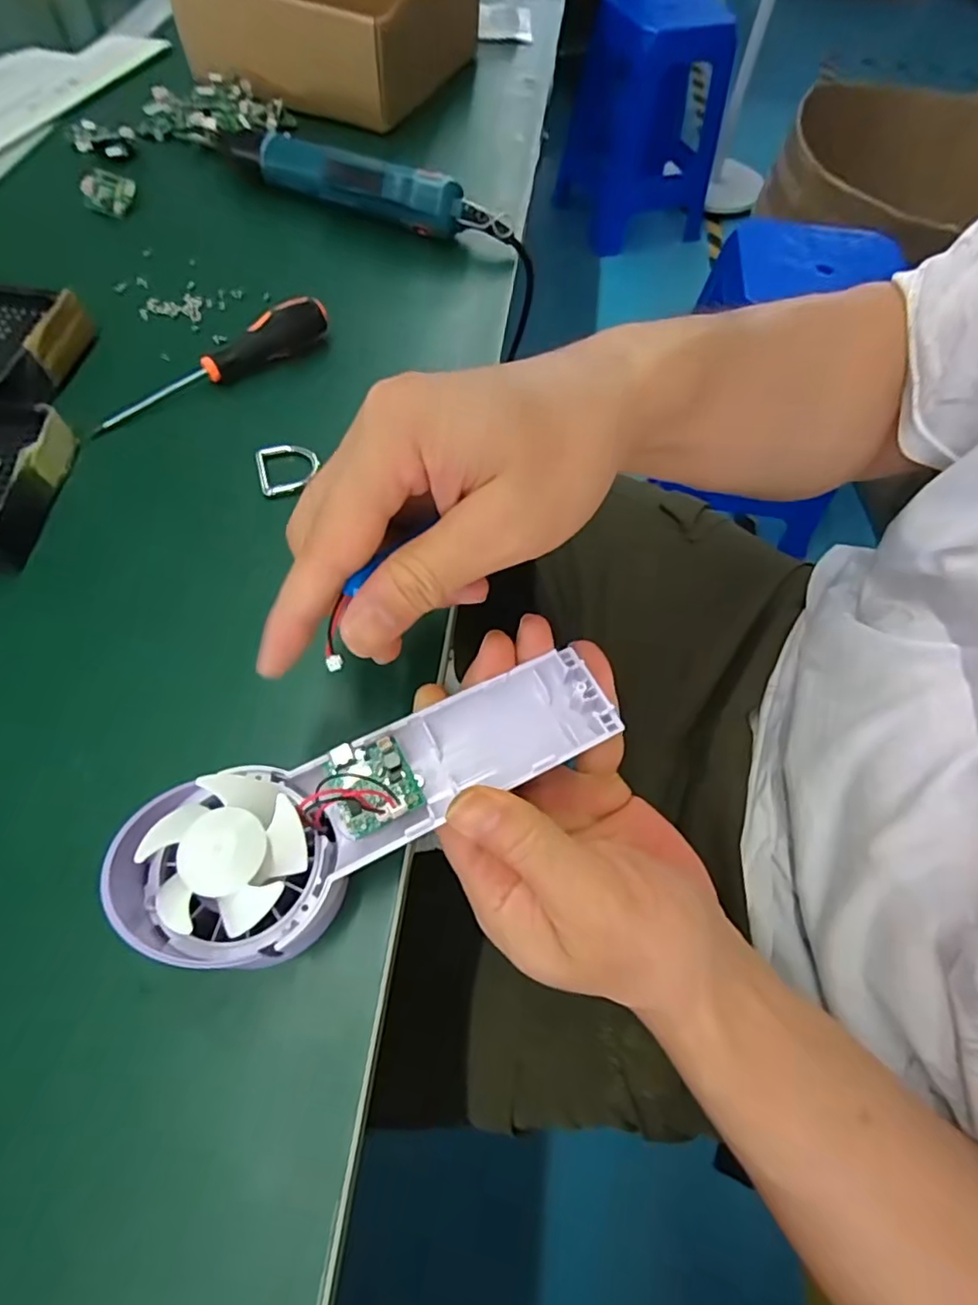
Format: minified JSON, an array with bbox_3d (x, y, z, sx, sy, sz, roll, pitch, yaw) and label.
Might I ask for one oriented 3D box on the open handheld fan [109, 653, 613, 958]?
[{"bbox_3d":[-0.036,0.049,0.211,0.174,0.030,0.058,-23,65,-23],"label":"open handheld fan"}]

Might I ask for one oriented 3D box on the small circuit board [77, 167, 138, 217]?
[{"bbox_3d":[-0.271,-0.327,0.424,0.033,0.007,0.030,19,94,-6],"label":"small circuit board"}]

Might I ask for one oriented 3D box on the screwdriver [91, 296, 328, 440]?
[{"bbox_3d":[-0.155,-0.164,0.339,0.143,0.023,0.020,-36,70,-20],"label":"screwdriver"}]

